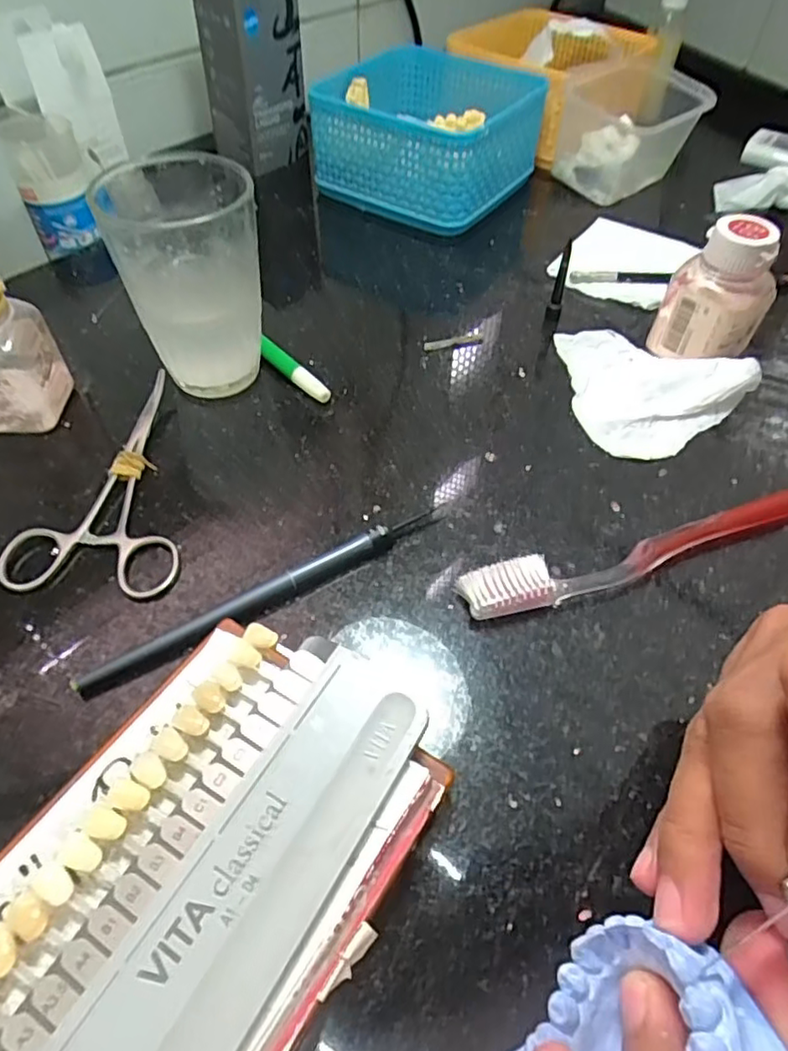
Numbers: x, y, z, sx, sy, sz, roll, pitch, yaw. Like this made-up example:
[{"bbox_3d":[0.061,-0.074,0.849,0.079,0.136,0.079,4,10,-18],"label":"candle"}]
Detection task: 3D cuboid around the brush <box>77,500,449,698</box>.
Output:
[{"bbox_3d":[-0.046,0.025,0.244,0.153,0.009,0.009,-26,57,-19],"label":"brush"}]

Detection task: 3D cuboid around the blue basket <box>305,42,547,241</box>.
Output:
[{"bbox_3d":[0.026,-0.287,0.450,0.134,0.064,0.139,30,58,20],"label":"blue basket"}]

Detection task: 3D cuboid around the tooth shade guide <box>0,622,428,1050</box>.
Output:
[{"bbox_3d":[-0.054,0.093,0.166,0.071,0.009,0.144,26,55,16],"label":"tooth shade guide"}]

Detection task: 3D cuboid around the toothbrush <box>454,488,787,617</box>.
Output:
[{"bbox_3d":[0.115,0.009,0.258,0.180,0.012,0.021,-13,54,-11],"label":"toothbrush"}]

